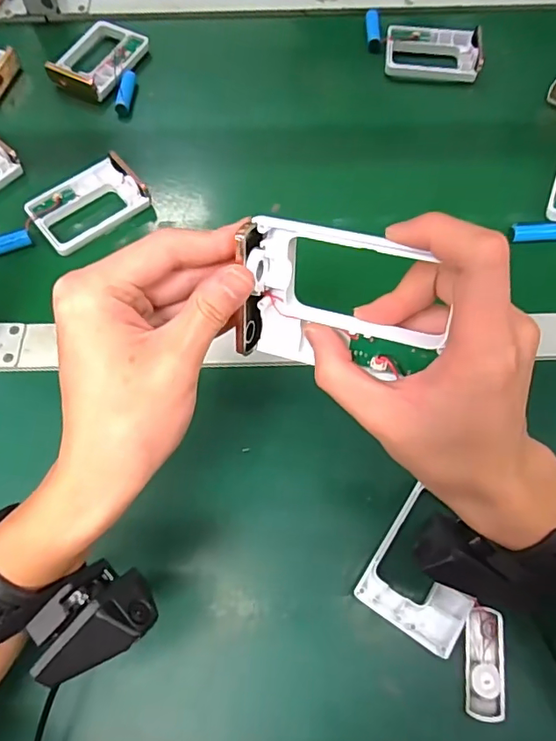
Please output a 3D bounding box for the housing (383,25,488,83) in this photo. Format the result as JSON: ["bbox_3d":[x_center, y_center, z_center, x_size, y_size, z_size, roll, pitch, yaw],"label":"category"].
[{"bbox_3d":[0.167,-0.347,0.559,0.099,0.016,0.073,3,65,6],"label":"housing"}]

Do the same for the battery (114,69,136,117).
[{"bbox_3d":[-0.159,-0.292,0.542,0.015,0.013,0.059,2,65,5],"label":"battery"}]

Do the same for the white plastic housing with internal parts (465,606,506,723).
[{"bbox_3d":[0.130,0.183,0.326,0.024,0.005,0.063,5,65,6],"label":"white plastic housing with internal parts"}]

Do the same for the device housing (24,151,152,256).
[{"bbox_3d":[-0.175,-0.154,0.476,0.099,0.023,0.069,-38,68,-13],"label":"device housing"}]

